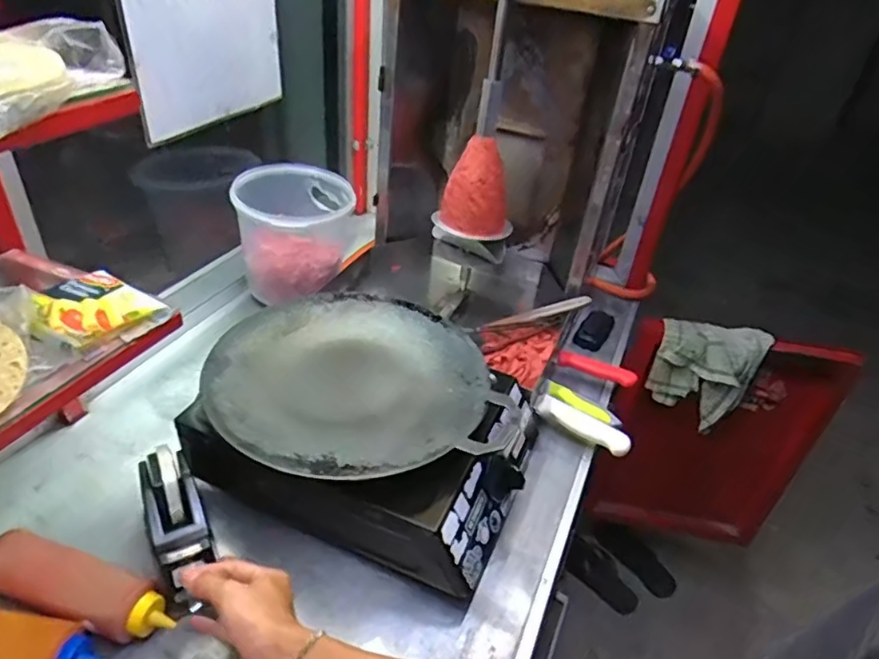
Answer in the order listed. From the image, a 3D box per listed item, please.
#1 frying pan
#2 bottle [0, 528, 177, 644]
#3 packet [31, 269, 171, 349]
[{"bbox_3d":[-0.107,0.058,0.724,0.328,0.034,0.312,-8,37,-19],"label":"frying pan"},{"bbox_3d":[-0.364,0.267,0.599,0.199,0.060,0.054,15,37,10],"label":"bottle"},{"bbox_3d":[-0.331,-0.019,0.562,0.095,0.023,0.095,18,37,17],"label":"packet"}]

